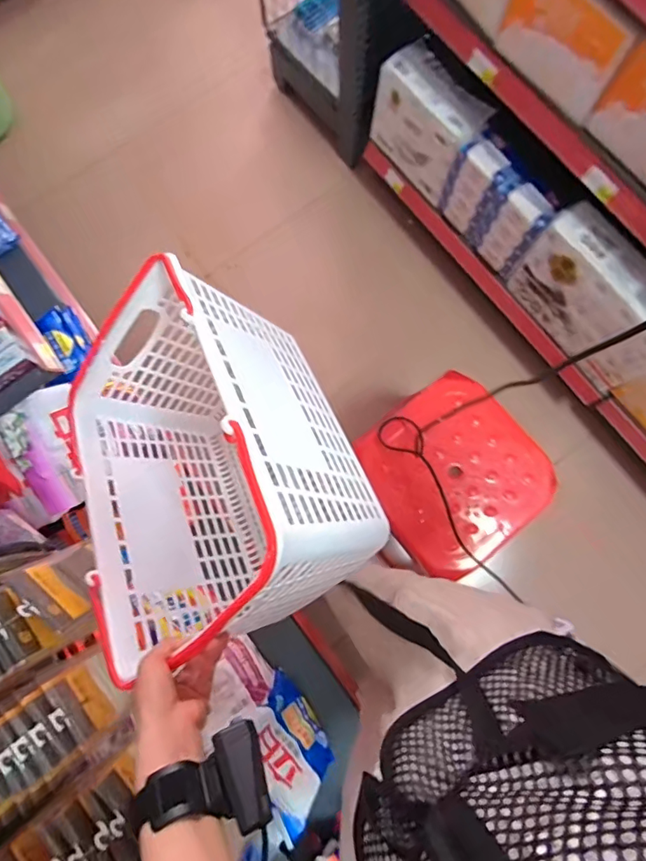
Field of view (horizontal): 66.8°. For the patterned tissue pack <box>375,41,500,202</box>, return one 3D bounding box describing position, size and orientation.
[{"bbox_3d":[0.260,-0.743,1.188,0.135,0.205,0.272,-39,82,-6],"label":"patterned tissue pack"}]

